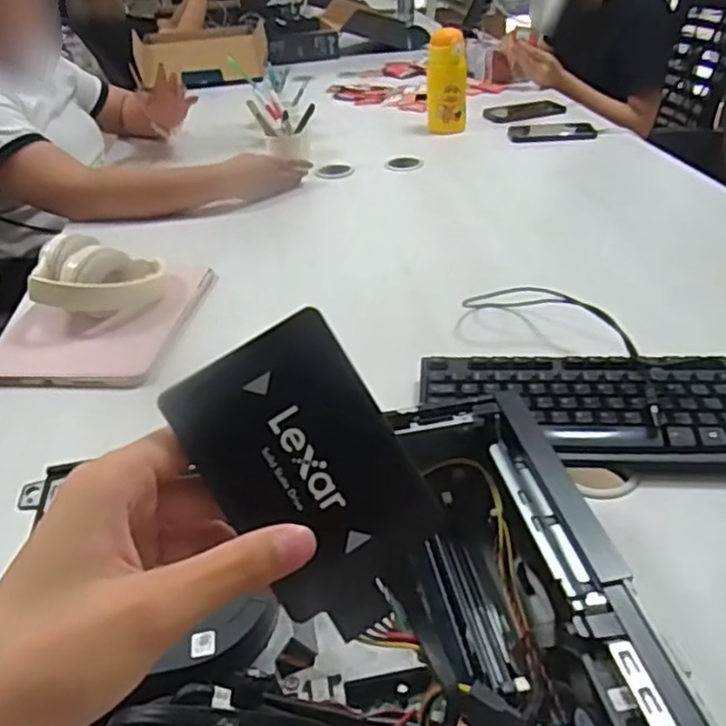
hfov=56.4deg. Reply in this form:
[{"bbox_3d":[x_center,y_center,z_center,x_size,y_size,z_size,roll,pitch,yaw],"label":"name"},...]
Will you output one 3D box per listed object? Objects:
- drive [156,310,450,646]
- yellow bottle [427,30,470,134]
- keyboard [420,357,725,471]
[{"bbox_3d":[-0.018,0.042,0.256,0.069,0.111,0.004,-33,2,-10],"label":"drive"},{"bbox_3d":[0.162,-0.535,1.294,0.076,0.172,0.066,-1,35,4],"label":"yellow bottle"},{"bbox_3d":[0.273,0.043,0.560,0.442,0.035,0.146,0,35,5],"label":"keyboard"}]

